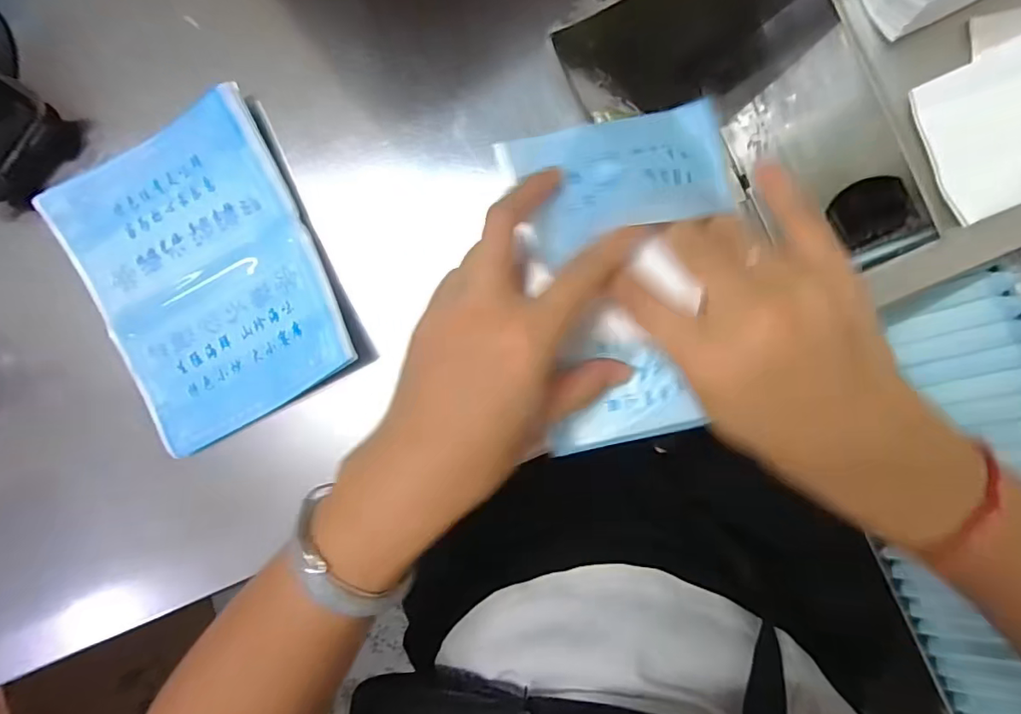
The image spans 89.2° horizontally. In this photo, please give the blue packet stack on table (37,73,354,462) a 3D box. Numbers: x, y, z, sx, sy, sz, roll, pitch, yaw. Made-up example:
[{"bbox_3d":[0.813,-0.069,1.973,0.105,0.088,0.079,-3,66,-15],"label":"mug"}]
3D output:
[{"bbox_3d":[-0.165,-0.042,0.277,0.125,0.015,0.157,-25,89,7],"label":"blue packet stack on table"}]

